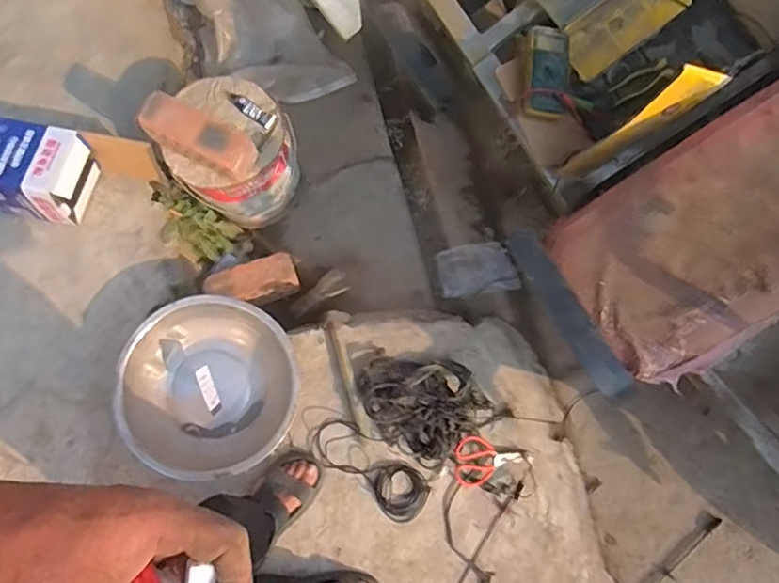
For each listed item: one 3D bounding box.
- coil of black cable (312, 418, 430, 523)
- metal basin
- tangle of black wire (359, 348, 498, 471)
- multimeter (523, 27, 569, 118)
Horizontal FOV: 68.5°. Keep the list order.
[{"bbox_3d":[-0.046,0.405,1.316,0.299,0.032,0.124,36,78,11],"label":"coil of black cable"},{"bbox_3d":[-0.383,0.208,1.237,0.362,0.107,0.366,0,74,1],"label":"metal basin"},{"bbox_3d":[0.077,0.245,1.347,0.247,0.063,0.282,-42,77,-10],"label":"tangle of black wire"},{"bbox_3d":[0.320,-0.446,1.175,0.095,0.040,0.198,7,74,3],"label":"multimeter"}]

